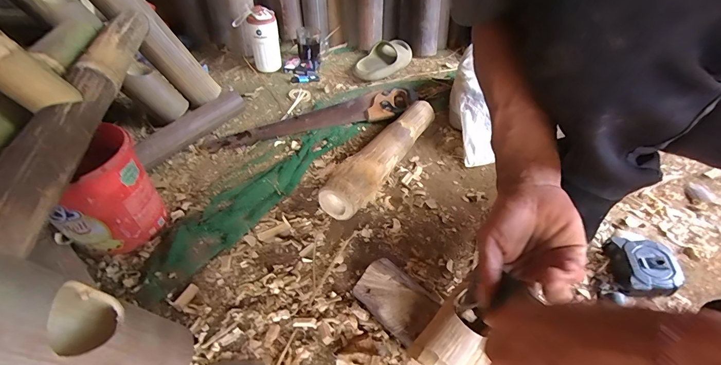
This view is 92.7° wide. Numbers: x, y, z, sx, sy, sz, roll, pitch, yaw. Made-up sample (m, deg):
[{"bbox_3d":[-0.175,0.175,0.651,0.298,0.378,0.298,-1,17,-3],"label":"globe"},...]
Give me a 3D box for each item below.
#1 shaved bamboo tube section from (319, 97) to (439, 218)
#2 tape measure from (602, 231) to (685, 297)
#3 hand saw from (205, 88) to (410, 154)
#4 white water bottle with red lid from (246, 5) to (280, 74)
[{"bbox_3d":[0.049,-0.060,0.685,0.077,0.075,0.358,23,47,19],"label":"shaved bamboo tube section"},{"bbox_3d":[0.414,0.120,0.516,0.082,0.041,0.088,3,43,-1],"label":"tape measure"},{"bbox_3d":[-0.099,-0.150,0.800,0.479,0.030,0.092,-14,46,-18],"label":"hand saw"},{"bbox_3d":[-0.269,-0.402,0.966,0.074,0.157,0.074,-6,43,-9],"label":"white water bottle with red lid"}]

